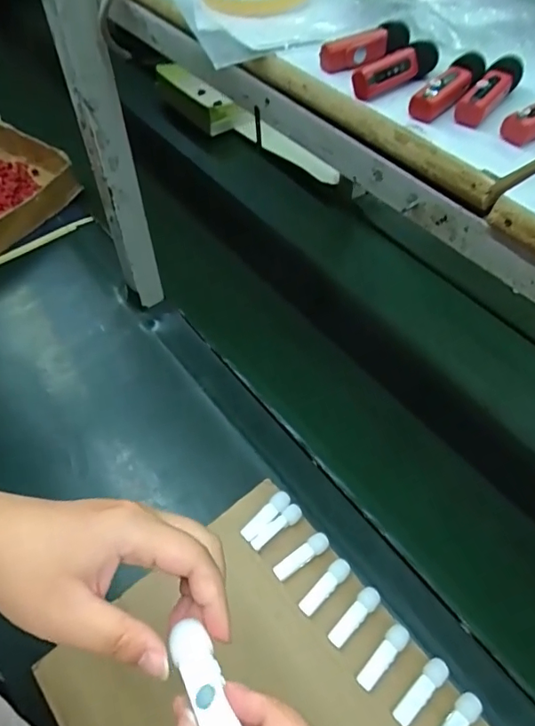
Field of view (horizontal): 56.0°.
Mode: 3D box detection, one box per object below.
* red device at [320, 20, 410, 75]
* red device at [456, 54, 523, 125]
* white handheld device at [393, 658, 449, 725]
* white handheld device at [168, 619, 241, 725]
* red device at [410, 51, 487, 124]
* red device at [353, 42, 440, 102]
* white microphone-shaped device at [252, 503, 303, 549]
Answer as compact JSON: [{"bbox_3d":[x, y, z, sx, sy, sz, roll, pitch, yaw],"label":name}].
[{"bbox_3d":[0.063,-0.200,0.316,0.068,0.016,0.011,-29,59,-21],"label":"red device"},{"bbox_3d":[0.126,-0.154,0.284,0.018,0.017,0.058,29,58,19],"label":"red device"},{"bbox_3d":[0.140,0.299,0.457,0.065,0.010,0.019,-37,62,-25],"label":"white handheld device"},{"bbox_3d":[-0.028,0.144,0.225,0.017,0.011,0.059,-23,33,-17],"label":"white handheld device"},{"bbox_3d":[0.105,-0.157,0.285,0.018,0.016,0.061,35,60,22],"label":"red device"},{"bbox_3d":[0.077,-0.173,0.295,0.064,0.016,0.011,-32,60,-22],"label":"red device"},{"bbox_3d":[0.011,0.177,0.542,0.063,0.010,0.017,-34,61,-23],"label":"white microphone-shaped device"}]

